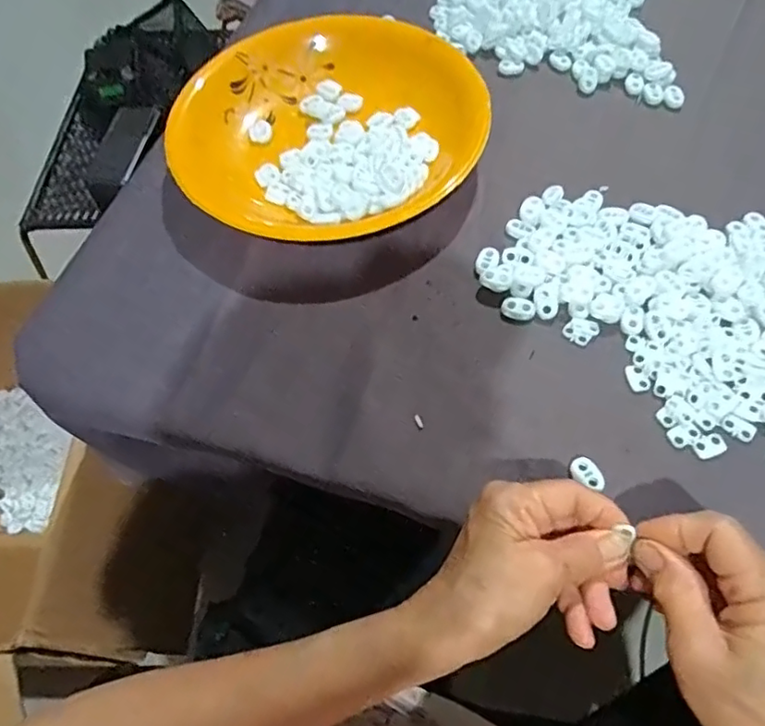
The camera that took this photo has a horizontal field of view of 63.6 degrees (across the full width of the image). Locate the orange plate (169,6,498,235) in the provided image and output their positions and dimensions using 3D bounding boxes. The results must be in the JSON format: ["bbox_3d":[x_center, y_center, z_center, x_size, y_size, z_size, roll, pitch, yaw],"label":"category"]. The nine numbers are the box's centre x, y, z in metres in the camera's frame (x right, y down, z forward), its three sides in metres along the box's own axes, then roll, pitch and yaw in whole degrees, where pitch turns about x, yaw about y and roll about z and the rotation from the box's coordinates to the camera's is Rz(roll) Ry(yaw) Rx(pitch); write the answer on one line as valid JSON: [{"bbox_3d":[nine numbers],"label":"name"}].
[{"bbox_3d":[-0.040,-0.184,0.484,0.234,0.042,0.216,-2,60,3],"label":"orange plate"}]

